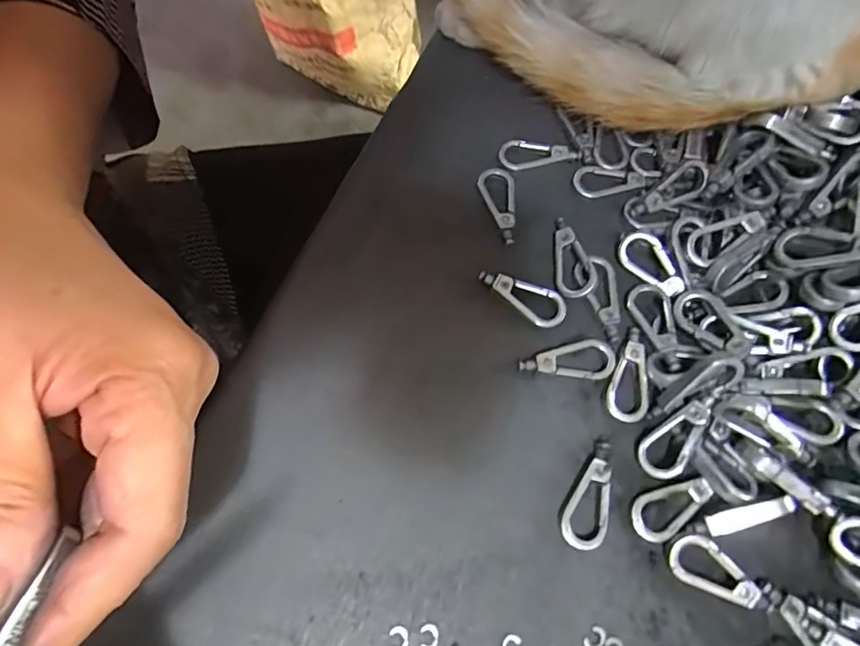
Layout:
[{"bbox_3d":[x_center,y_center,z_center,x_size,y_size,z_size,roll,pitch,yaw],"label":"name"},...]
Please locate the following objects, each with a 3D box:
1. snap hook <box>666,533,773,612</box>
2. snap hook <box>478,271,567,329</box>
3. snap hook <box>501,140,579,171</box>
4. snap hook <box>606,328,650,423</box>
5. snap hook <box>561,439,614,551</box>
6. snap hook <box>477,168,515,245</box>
[{"bbox_3d":[0.099,0.085,0.180,0.037,0.007,0.015,22,70,6],"label":"snap hook"},{"bbox_3d":[0.037,-0.010,0.212,0.037,0.004,0.015,21,70,6],"label":"snap hook"},{"bbox_3d":[0.049,-0.076,0.236,0.036,0.004,0.014,-9,70,-6],"label":"snap hook"},{"bbox_3d":[0.078,0.020,0.202,0.016,0.004,0.036,19,70,5],"label":"snap hook"},{"bbox_3d":[0.058,0.061,0.188,0.015,0.007,0.037,28,71,8],"label":"snap hook"},{"bbox_3d":[0.029,-0.051,0.225,0.014,0.004,0.036,-4,69,-4],"label":"snap hook"}]

